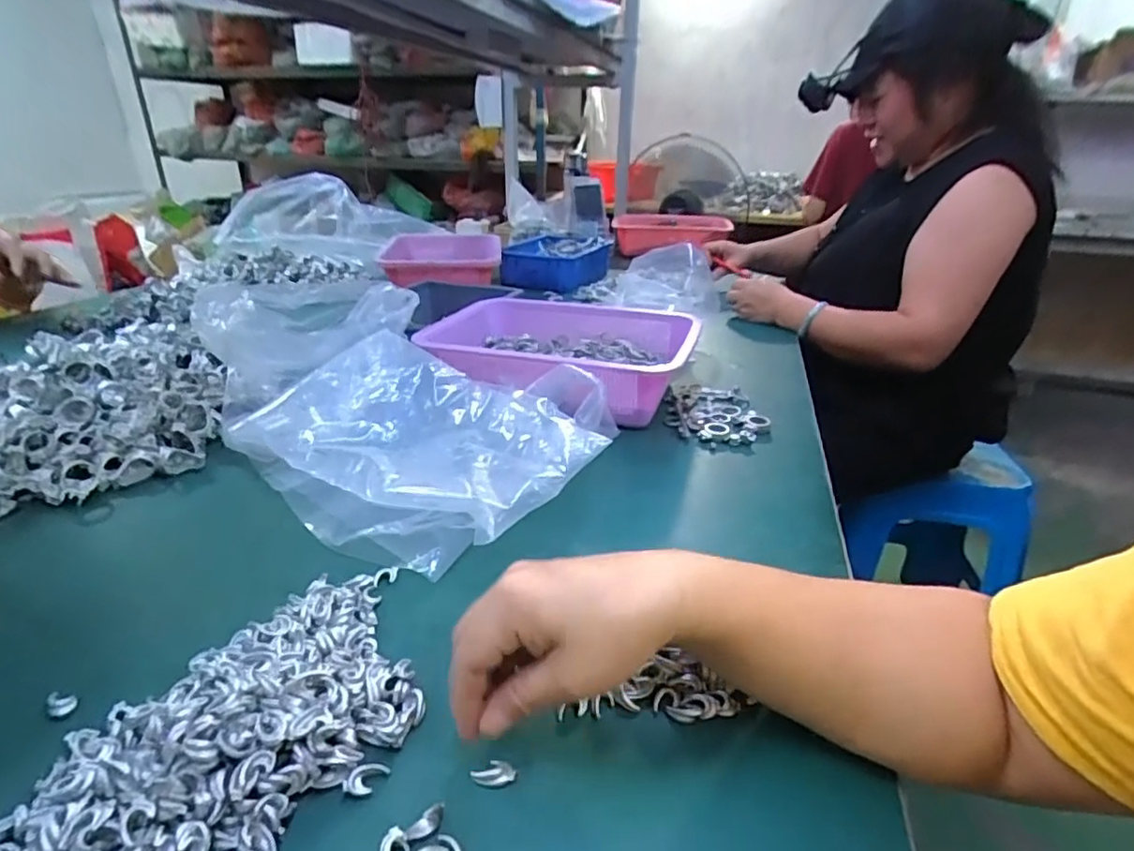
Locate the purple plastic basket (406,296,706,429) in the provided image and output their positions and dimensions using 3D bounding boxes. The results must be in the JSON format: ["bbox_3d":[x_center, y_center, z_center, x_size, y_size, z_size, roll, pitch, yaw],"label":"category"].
[{"bbox_3d":[-0.011,-0.088,0.710,0.306,0.077,0.247,9,26,16],"label":"purple plastic basket"}]

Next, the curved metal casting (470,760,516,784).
[{"bbox_3d":[-0.035,0.167,0.287,0.021,0.004,0.011,1,25,1],"label":"curved metal casting"}]

